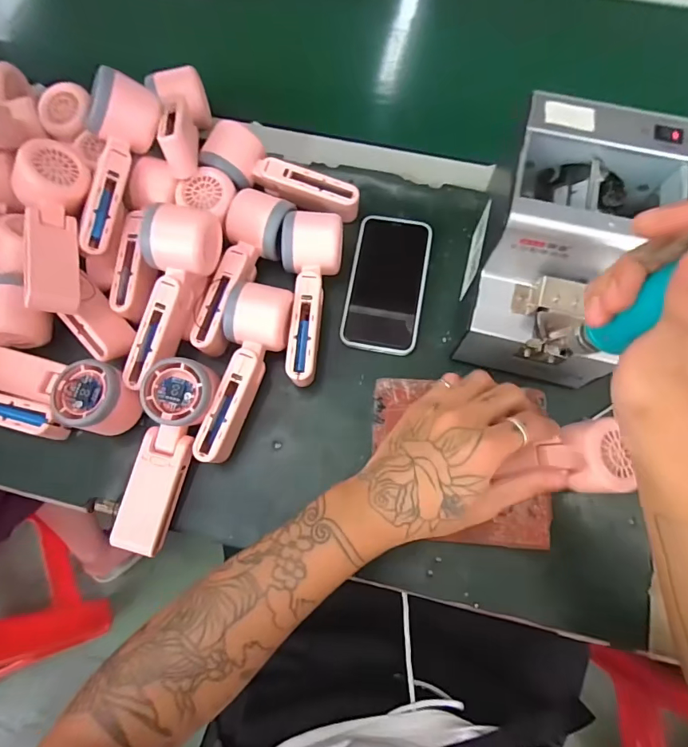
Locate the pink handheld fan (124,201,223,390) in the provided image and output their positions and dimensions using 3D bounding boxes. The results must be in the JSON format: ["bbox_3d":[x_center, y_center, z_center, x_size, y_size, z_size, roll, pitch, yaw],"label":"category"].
[{"bbox_3d":[-0.160,-0.066,0.404,0.055,0.059,0.164,16,93,6],"label":"pink handheld fan"}]

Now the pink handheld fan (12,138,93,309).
[{"bbox_3d":[-0.264,-0.133,0.401,0.062,0.049,0.160,-14,73,-3],"label":"pink handheld fan"}]

